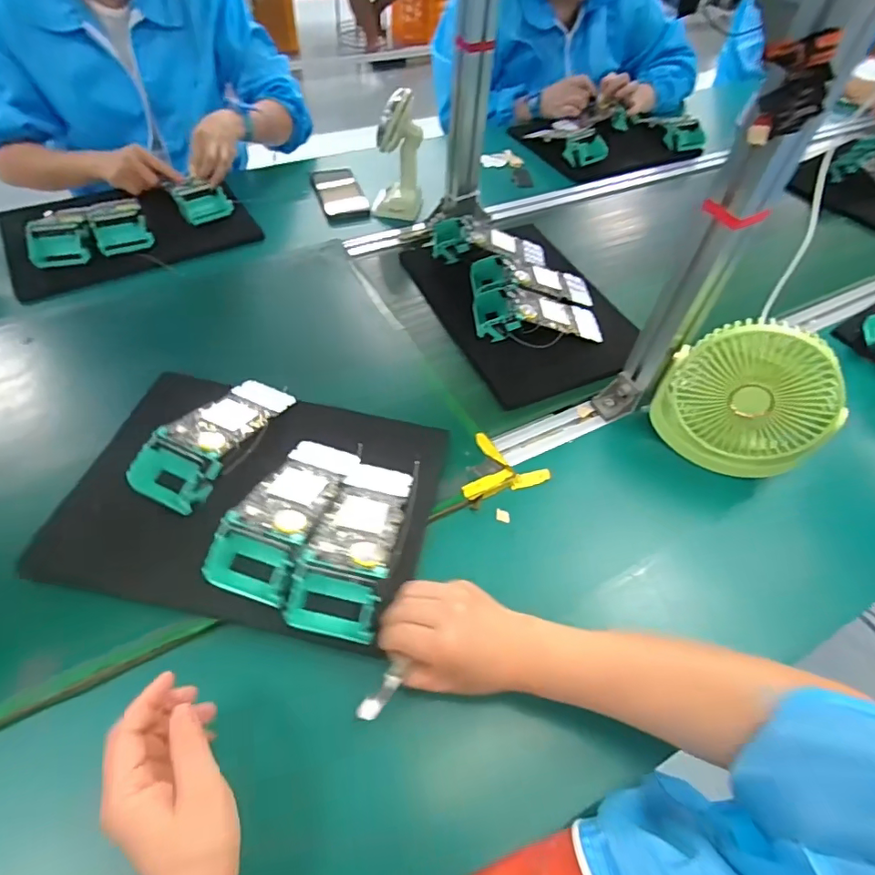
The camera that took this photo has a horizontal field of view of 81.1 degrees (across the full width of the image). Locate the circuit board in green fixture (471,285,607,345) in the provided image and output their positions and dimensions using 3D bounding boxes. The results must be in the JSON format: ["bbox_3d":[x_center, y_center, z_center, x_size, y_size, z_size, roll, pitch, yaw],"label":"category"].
[{"bbox_3d":[0.138,-0.166,0.697,0.171,0.047,0.087,1,52,-10],"label":"circuit board in green fixture"}]

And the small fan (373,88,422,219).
[{"bbox_3d":[-0.066,-0.447,0.824,0.092,0.169,0.072,6,54,10],"label":"small fan"}]

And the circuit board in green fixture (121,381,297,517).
[{"bbox_3d":[-0.222,-0.004,0.524,0.078,0.047,0.182,17,44,17],"label":"circuit board in green fixture"}]

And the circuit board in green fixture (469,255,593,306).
[{"bbox_3d":[0.140,-0.225,0.749,0.177,0.048,0.085,5,52,-14],"label":"circuit board in green fixture"}]

